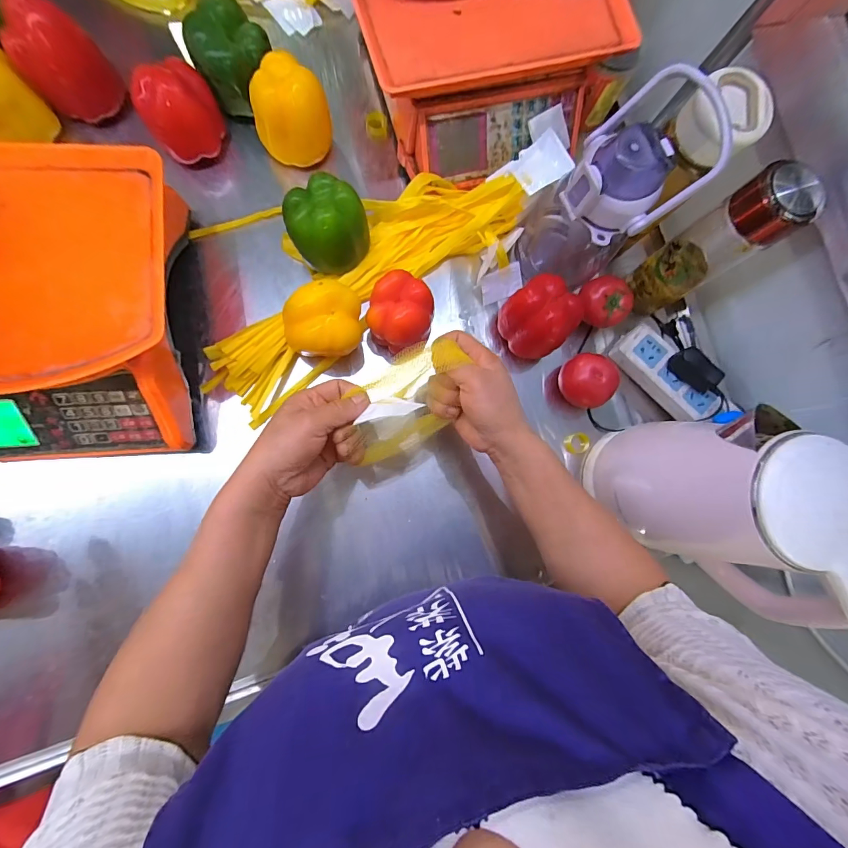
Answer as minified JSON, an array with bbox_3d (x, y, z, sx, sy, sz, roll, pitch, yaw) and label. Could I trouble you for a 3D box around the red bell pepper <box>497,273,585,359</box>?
[{"bbox_3d":[0.140,-0.129,0.467,0.071,0.068,0.082,-32,89,-9],"label":"red bell pepper"}]

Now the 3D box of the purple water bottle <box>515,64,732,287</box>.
[{"bbox_3d":[0.183,-0.230,0.427,0.101,0.242,0.104,1,85,-7],"label":"purple water bottle"}]

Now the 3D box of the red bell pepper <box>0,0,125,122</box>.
[{"bbox_3d":[-0.394,-0.394,0.416,0.076,0.084,0.065,-4,85,-7],"label":"red bell pepper"}]

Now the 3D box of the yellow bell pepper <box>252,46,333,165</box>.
[{"bbox_3d":[-0.157,-0.364,0.459,0.086,0.097,0.069,15,83,-5],"label":"yellow bell pepper"}]

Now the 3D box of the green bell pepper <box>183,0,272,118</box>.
[{"bbox_3d":[-0.222,-0.424,0.452,0.072,0.091,0.070,1,85,-7],"label":"green bell pepper"}]

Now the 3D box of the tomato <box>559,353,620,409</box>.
[{"bbox_3d":[0.206,-0.054,0.491,0.057,0.058,0.066,-32,89,-9],"label":"tomato"}]

